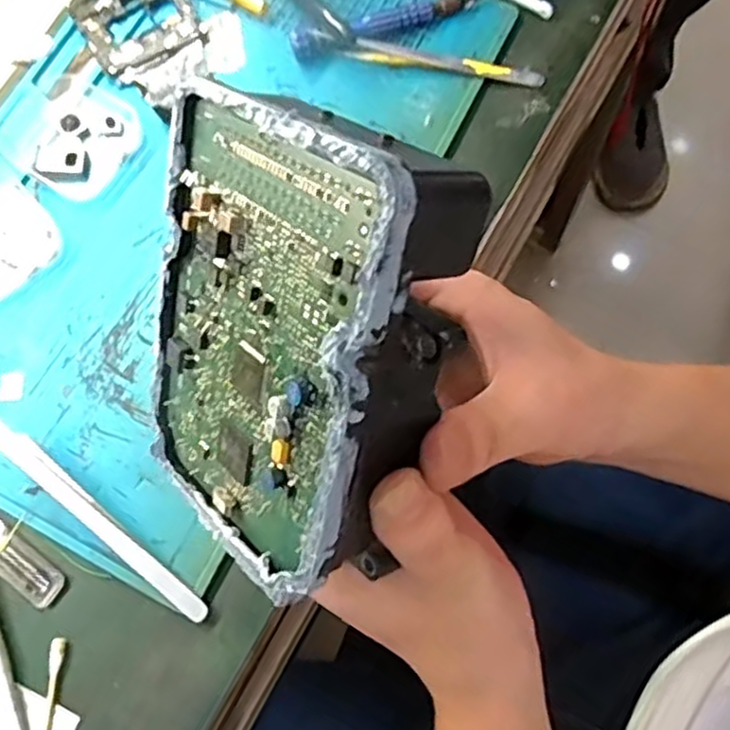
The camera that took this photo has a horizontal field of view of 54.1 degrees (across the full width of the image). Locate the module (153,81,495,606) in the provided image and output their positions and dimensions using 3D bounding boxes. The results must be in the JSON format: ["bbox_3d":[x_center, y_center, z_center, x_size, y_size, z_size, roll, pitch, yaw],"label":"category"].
[{"bbox_3d":[-0.023,-0.008,0.220,0.036,0.137,0.101,-13,34,-40],"label":"module"}]

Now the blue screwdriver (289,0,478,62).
[{"bbox_3d":[0.012,-0.199,0.415,0.110,0.013,0.018,-19,73,-4],"label":"blue screwdriver"}]

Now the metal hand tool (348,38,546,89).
[{"bbox_3d":[0.045,-0.173,0.407,0.112,0.009,0.011,14,74,6],"label":"metal hand tool"}]

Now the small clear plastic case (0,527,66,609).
[{"bbox_3d":[-0.160,0.095,0.335,0.041,0.004,0.018,35,77,12],"label":"small clear plastic case"}]

